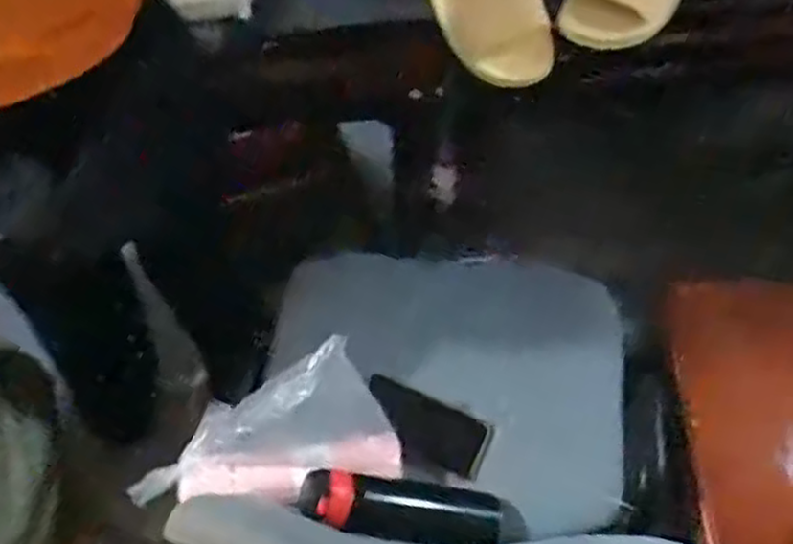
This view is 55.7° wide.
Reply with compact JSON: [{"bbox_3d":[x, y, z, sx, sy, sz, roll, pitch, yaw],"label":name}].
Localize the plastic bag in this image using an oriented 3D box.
[{"bbox_3d":[-0.151,0.182,0.834,0.288,0.121,0.142,-17,58,-10],"label":"plastic bag"}]

